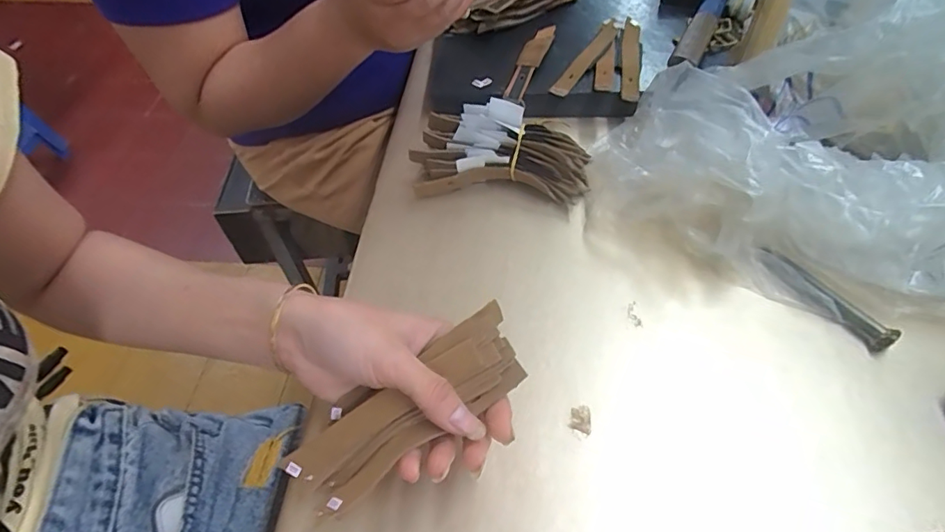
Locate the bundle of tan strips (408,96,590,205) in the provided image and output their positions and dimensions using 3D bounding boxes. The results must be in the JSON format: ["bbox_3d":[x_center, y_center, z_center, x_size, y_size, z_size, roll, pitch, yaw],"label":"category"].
[{"bbox_3d":[0.024,-0.095,0.425,0.140,0.020,0.077,4,92,6],"label":"bundle of tan strips"}]

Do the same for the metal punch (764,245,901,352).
[{"bbox_3d":[0.239,0.020,0.348,0.011,0.013,0.092,-31,57,-17],"label":"metal punch"}]

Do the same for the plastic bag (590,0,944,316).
[{"bbox_3d":[0.286,-0.083,0.357,0.376,0.129,0.196,6,54,9],"label":"plastic bag"}]

